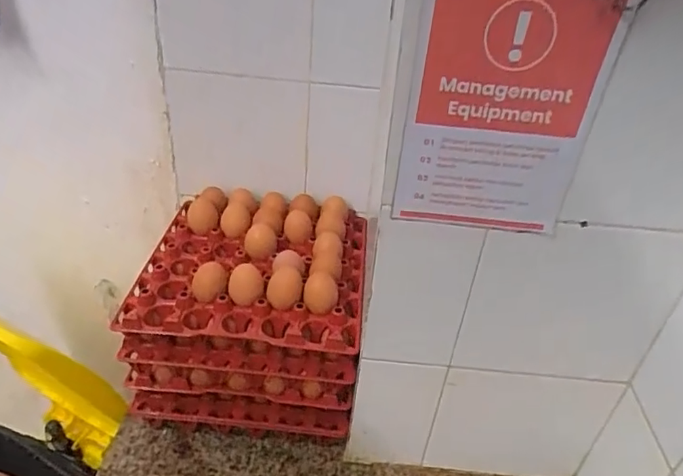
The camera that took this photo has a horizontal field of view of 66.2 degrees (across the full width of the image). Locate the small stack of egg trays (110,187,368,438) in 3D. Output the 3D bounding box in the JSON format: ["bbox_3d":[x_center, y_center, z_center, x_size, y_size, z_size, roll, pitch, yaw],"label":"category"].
[{"bbox_3d":[-0.117,0.094,0.741,0.282,0.208,0.264,4,32,4],"label":"small stack of egg trays"}]

